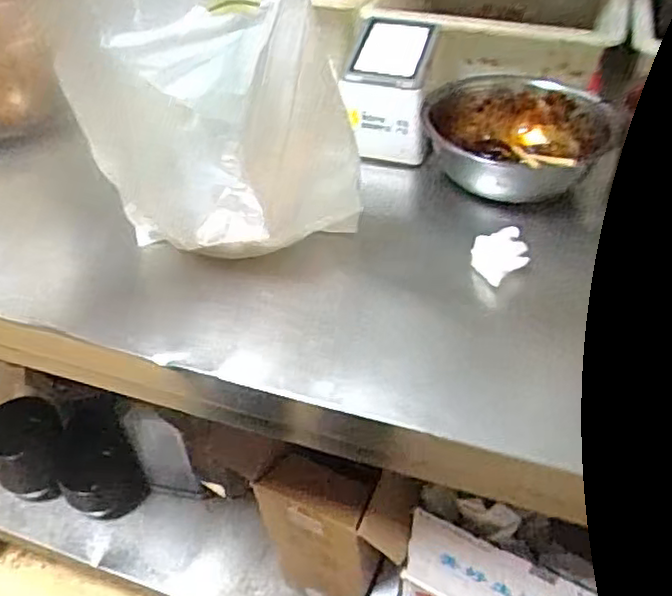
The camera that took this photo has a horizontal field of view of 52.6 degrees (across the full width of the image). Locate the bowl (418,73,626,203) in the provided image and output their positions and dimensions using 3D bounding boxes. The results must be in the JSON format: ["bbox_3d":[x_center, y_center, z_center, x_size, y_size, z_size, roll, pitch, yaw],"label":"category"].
[{"bbox_3d":[0.179,-0.161,0.678,0.174,0.069,0.193,15,43,22],"label":"bowl"}]

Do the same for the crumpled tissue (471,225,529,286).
[{"bbox_3d":[0.137,-0.038,0.573,0.045,0.028,0.051,7,41,13],"label":"crumpled tissue"}]

